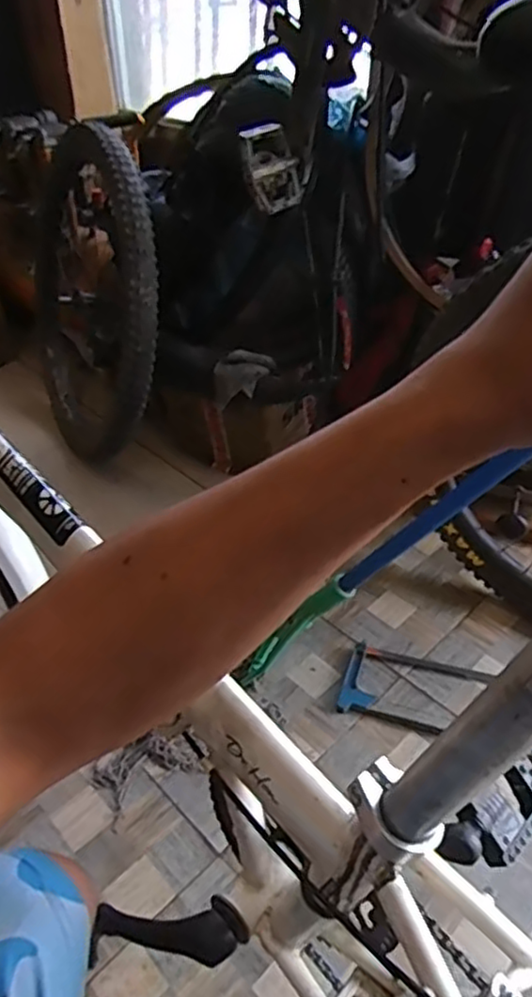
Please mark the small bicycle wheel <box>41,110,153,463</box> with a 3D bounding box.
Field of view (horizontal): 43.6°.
[{"bbox_3d":[-0.397,-0.436,1.436,0.080,0.660,0.662,-8,35,-34],"label":"small bicycle wheel"}]

